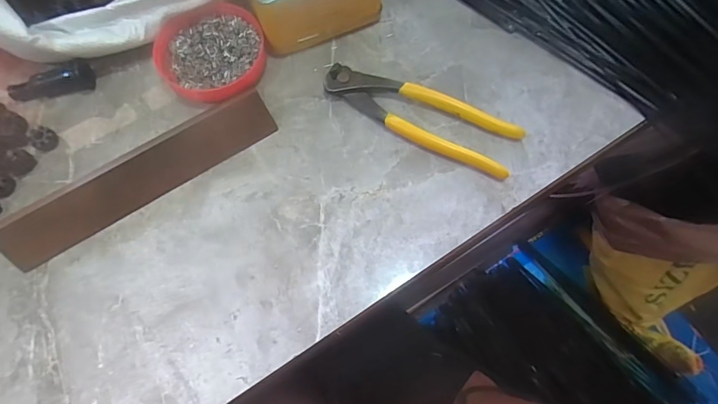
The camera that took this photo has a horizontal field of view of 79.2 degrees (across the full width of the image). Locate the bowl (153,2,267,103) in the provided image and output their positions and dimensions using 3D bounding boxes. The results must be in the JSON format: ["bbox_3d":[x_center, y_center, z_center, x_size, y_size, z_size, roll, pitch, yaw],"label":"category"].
[{"bbox_3d":[-0.128,-0.131,0.375,0.088,0.025,0.092,0,69,0],"label":"bowl"}]

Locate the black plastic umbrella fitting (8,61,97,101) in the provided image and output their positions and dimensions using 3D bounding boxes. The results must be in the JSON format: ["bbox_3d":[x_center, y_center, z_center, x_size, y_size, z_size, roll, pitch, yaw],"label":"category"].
[{"bbox_3d":[-0.266,-0.101,0.372,0.069,0.020,0.020,-20,71,-8],"label":"black plastic umbrella fitting"}]

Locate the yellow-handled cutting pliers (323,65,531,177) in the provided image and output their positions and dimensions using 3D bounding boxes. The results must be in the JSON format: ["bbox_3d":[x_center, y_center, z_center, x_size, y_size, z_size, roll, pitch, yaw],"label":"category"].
[{"bbox_3d":[0.048,-0.070,0.356,0.165,0.017,0.043,24,71,8],"label":"yellow-handled cutting pliers"}]

